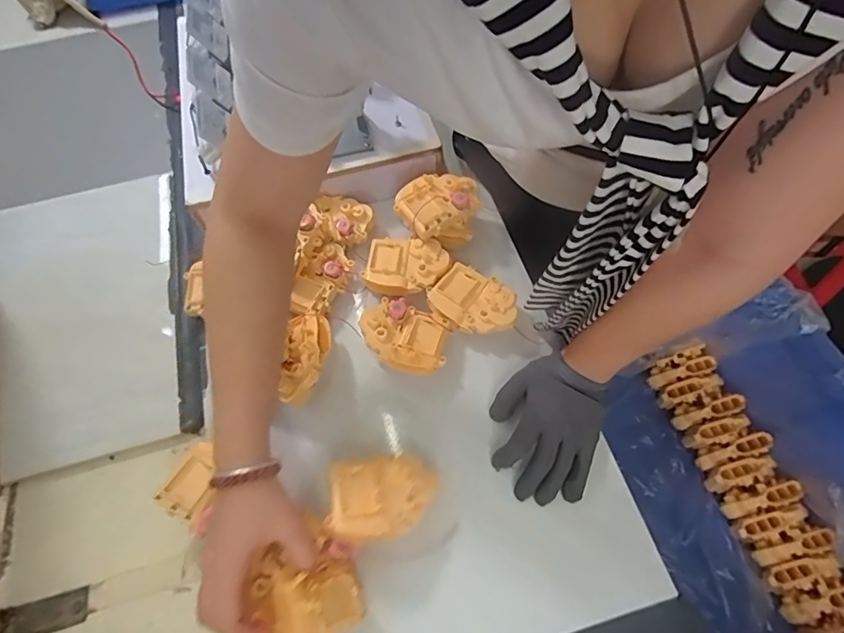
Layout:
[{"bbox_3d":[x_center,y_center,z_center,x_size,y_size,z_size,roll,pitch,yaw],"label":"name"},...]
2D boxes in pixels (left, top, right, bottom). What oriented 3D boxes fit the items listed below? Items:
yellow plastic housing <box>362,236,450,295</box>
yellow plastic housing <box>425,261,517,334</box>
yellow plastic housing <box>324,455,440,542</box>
[{"bbox_3d":[-0.021,-0.061,0.559,0.099,0.022,0.069,7,64,6],"label":"yellow plastic housing"},{"bbox_3d":[0.058,-0.014,0.540,0.068,0.037,0.099,-42,68,-16],"label":"yellow plastic housing"},{"bbox_3d":[-0.036,0.169,0.433,0.098,0.029,0.073,-3,46,-5],"label":"yellow plastic housing"}]

